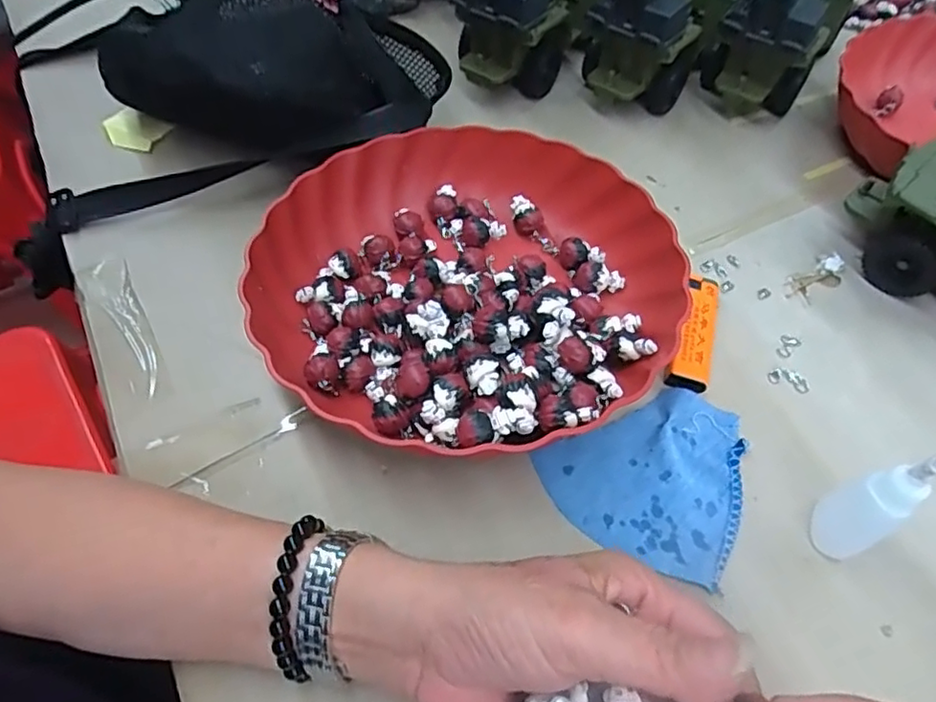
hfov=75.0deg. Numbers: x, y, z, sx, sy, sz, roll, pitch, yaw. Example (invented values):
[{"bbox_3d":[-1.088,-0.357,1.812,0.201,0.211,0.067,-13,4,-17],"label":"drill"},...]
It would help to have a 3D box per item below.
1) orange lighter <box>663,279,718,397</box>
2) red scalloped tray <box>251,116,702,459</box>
[{"bbox_3d":[0.136,-0.012,0.368,0.023,0.016,0.081,15,56,10],"label":"orange lighter"},{"bbox_3d":[0.002,-0.043,0.368,0.238,0.054,0.228,-36,63,-24],"label":"red scalloped tray"}]

